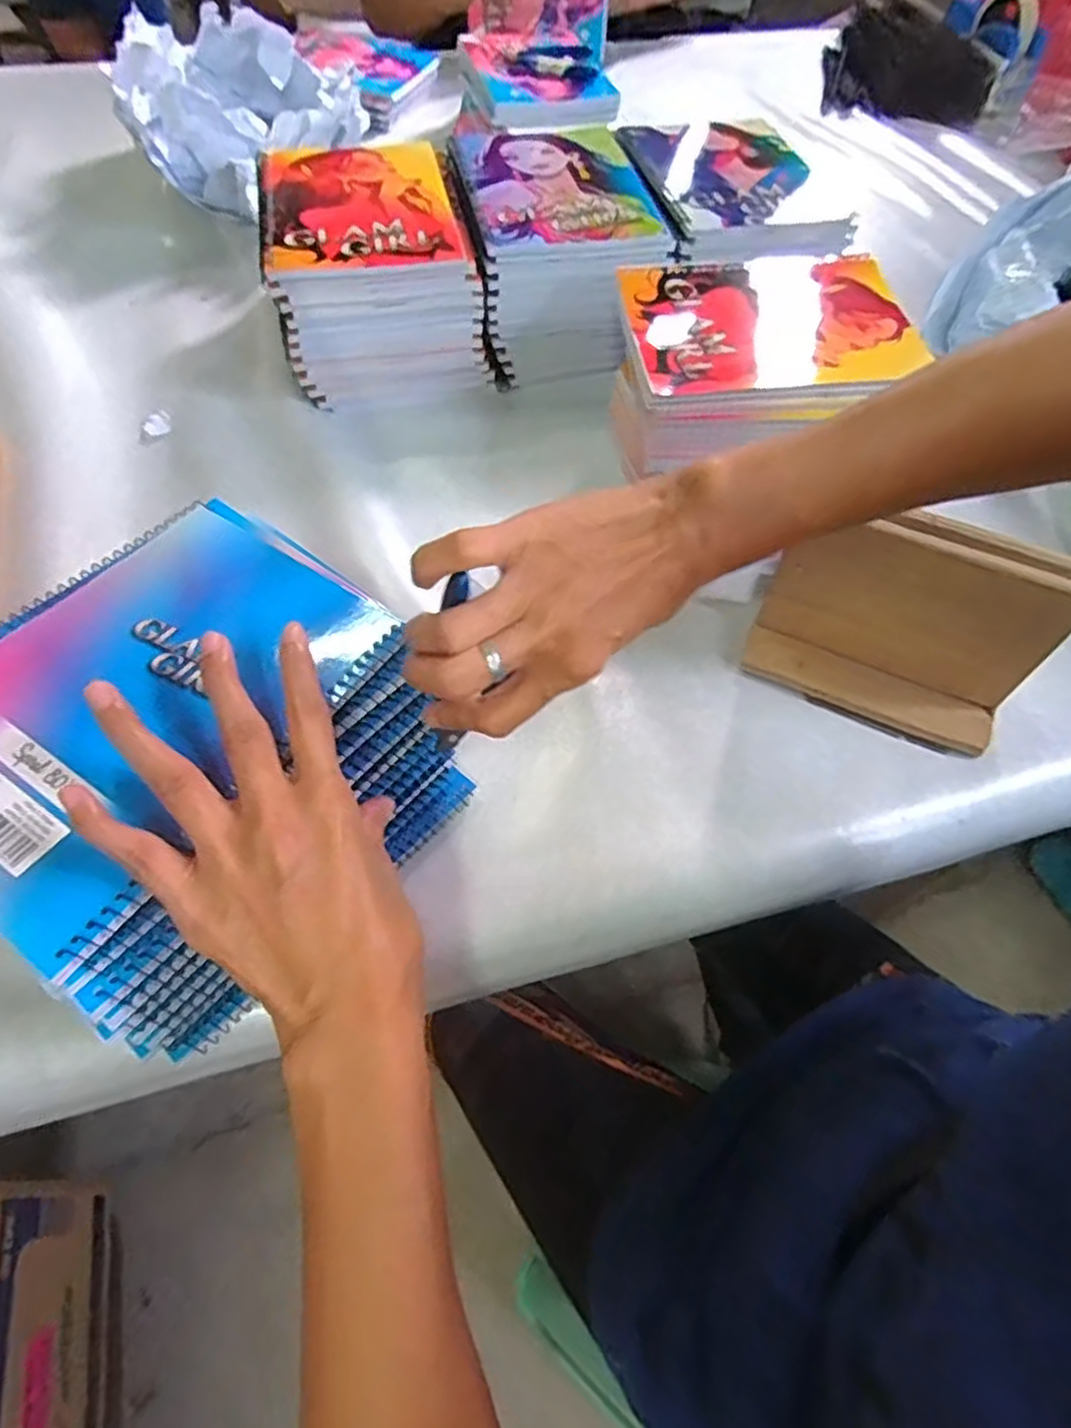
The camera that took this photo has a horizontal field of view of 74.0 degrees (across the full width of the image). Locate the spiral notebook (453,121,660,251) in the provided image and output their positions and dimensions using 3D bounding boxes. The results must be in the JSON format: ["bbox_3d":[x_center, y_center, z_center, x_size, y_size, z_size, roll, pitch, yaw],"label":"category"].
[{"bbox_3d":[0.011,-0.462,0.608,0.148,0.012,0.219,-8,58,-9],"label":"spiral notebook"}]

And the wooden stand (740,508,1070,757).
[{"bbox_3d":[0.221,-0.055,0.430,0.156,0.112,0.071,23,59,10],"label":"wooden stand"}]

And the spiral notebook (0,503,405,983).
[{"bbox_3d":[-0.174,-0.011,0.314,0.149,0.007,0.198,32,61,15],"label":"spiral notebook"}]

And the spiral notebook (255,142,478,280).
[{"bbox_3d":[-0.142,-0.416,0.574,0.159,0.015,0.206,-9,58,-10],"label":"spiral notebook"}]

